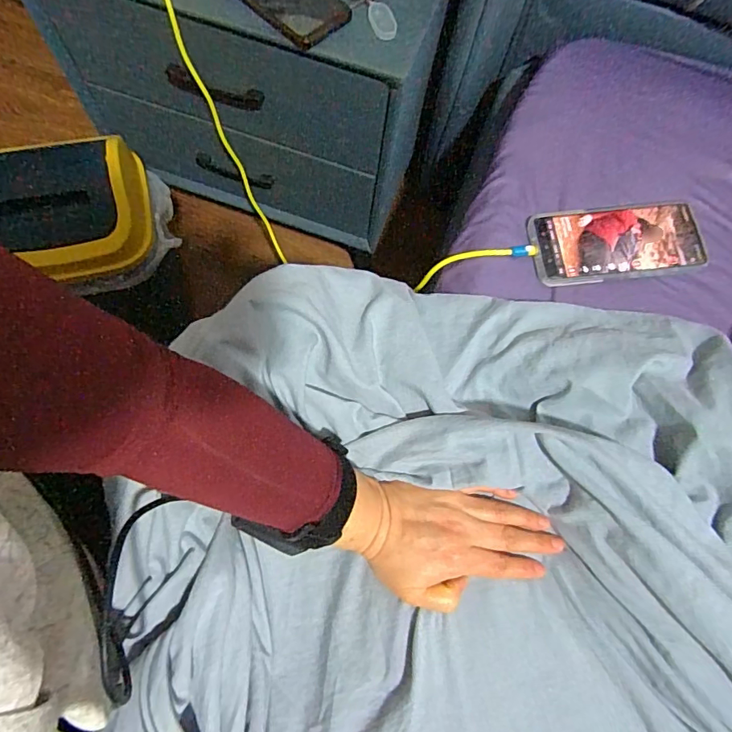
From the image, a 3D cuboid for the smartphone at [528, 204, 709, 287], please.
[{"bbox_3d":[0.259,-0.128,0.498,0.171,0.007,0.082,-5,71,0],"label":"smartphone"}]

